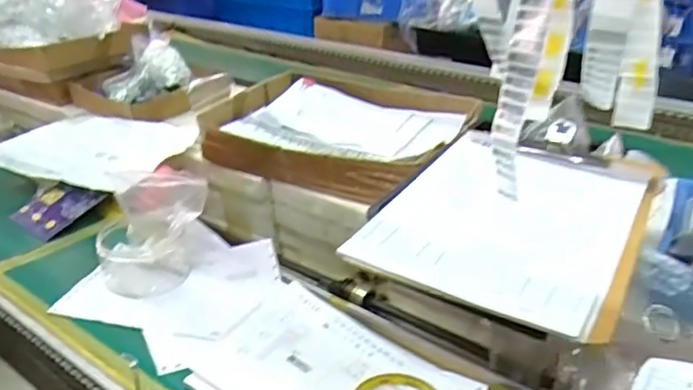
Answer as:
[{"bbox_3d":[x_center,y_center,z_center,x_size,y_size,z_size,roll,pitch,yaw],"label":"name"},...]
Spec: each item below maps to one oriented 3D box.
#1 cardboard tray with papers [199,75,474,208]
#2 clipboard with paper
[{"bbox_3d":[-0.009,-0.097,0.884,0.351,0.064,0.272,17,34,29],"label":"cardboard tray with papers"},{"bbox_3d":[0.166,0.014,0.582,0.225,0.038,0.293,16,34,28],"label":"clipboard with paper"}]

